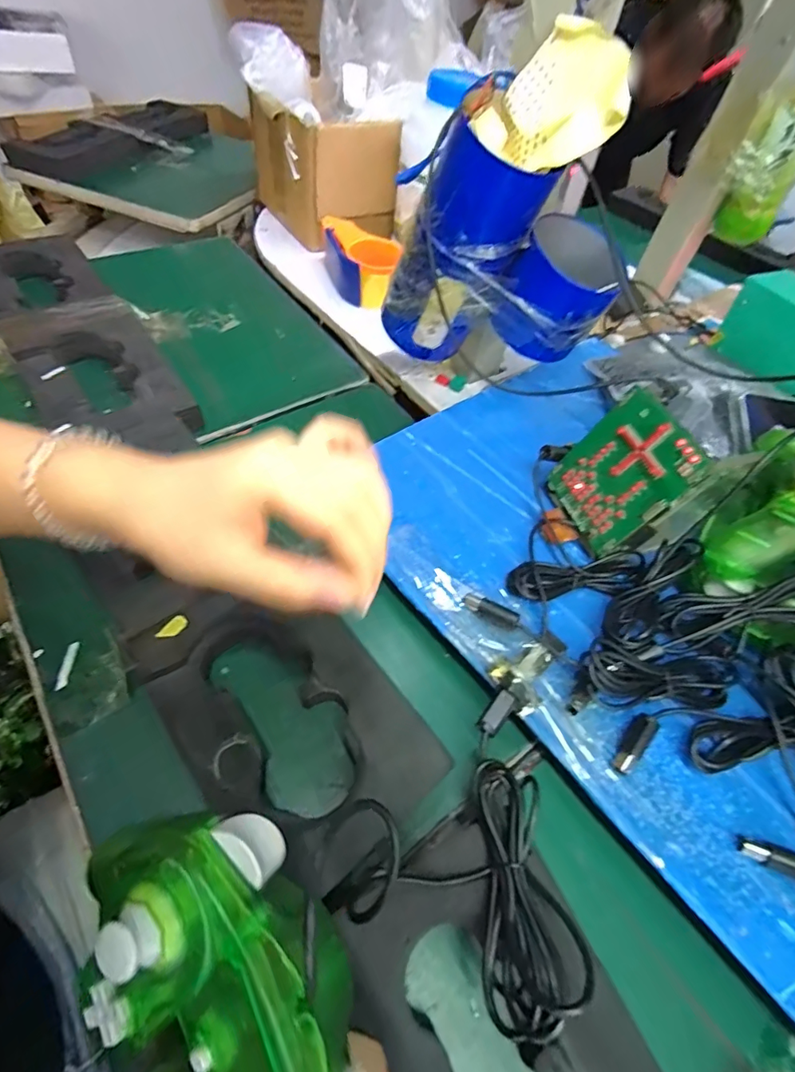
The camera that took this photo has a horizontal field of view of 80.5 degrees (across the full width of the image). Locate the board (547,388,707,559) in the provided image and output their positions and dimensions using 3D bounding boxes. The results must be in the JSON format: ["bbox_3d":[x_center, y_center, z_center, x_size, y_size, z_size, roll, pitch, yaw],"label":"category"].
[{"bbox_3d":[0.170,-0.046,0.364,0.009,0.105,0.085,2,49,-34],"label":"board"}]

